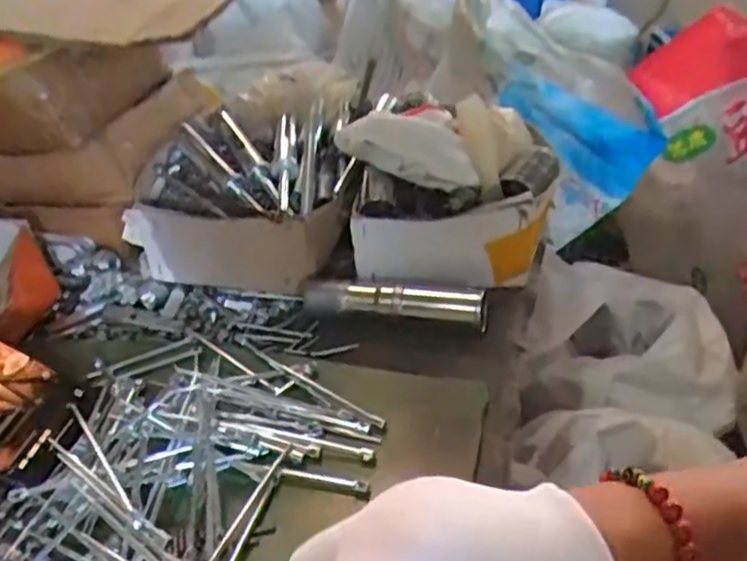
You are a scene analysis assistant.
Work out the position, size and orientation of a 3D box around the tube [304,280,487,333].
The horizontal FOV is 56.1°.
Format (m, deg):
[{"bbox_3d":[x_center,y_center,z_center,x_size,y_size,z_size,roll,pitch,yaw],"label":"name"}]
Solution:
[{"bbox_3d":[0.014,0.015,0.468,0.122,0.028,0.020,7,38,13],"label":"tube"}]

